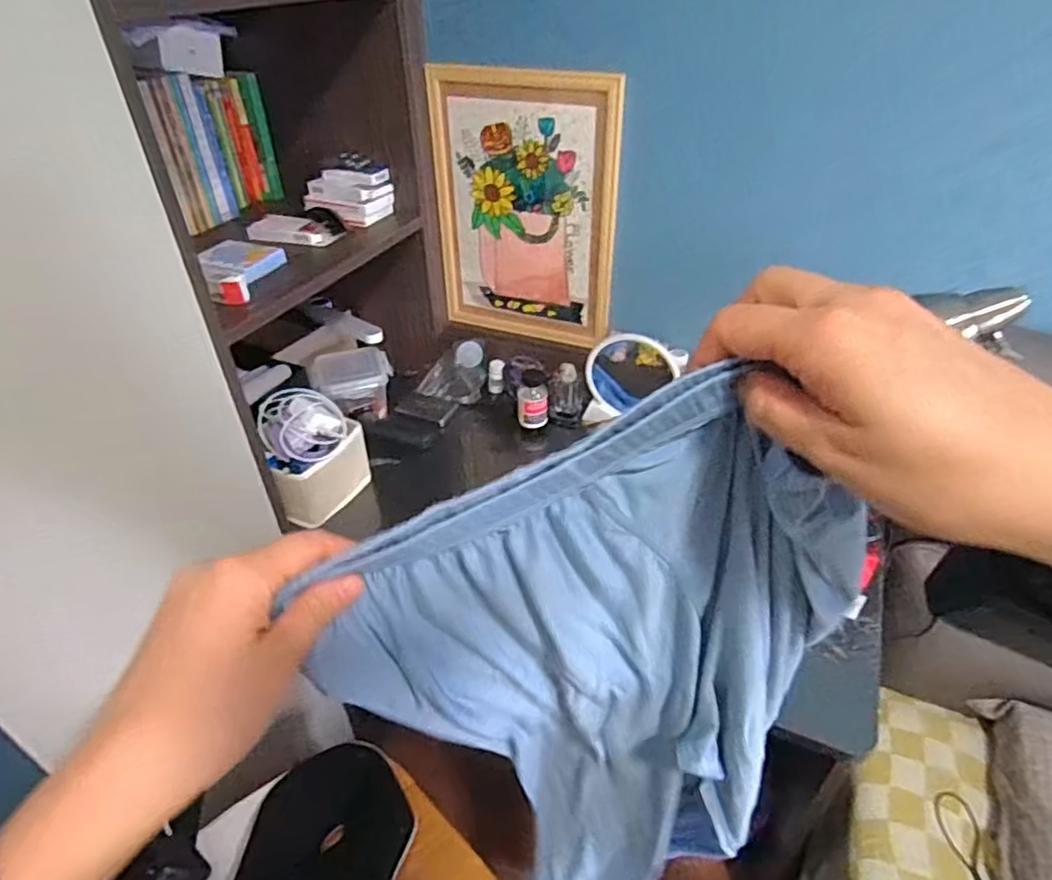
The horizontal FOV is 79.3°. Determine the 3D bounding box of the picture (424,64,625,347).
[{"bbox_3d":[-0.003,-0.394,1.115,0.323,0.444,0.026,14,40,18],"label":"picture"}]

